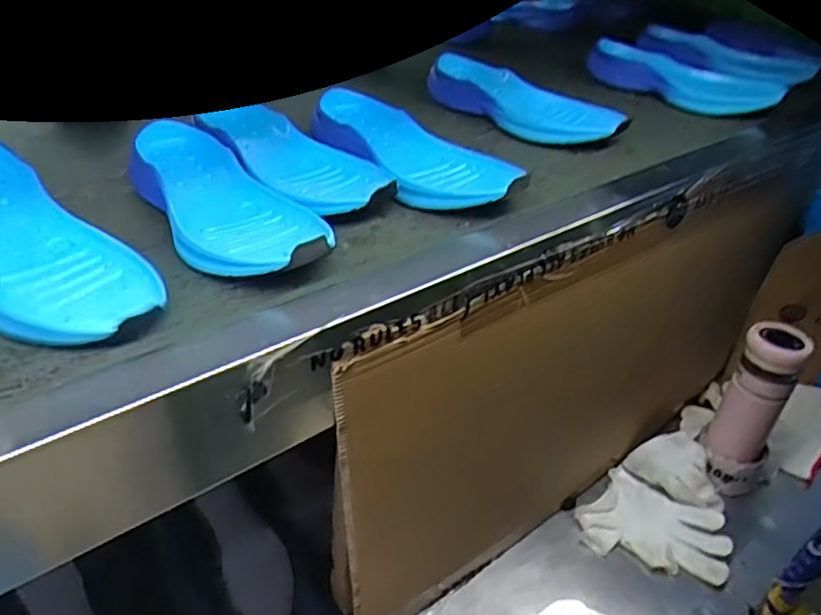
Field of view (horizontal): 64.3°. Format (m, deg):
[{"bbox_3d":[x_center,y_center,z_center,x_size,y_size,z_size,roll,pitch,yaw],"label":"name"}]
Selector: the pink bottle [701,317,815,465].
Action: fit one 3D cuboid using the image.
[{"bbox_3d":[0.434,0.116,0.827,0.070,0.199,0.062,32,40,33],"label":"pink bottle"}]

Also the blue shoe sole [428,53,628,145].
[{"bbox_3d":[0.124,-0.235,0.757,0.071,0.047,0.250,-20,41,-36],"label":"blue shoe sole"}]

